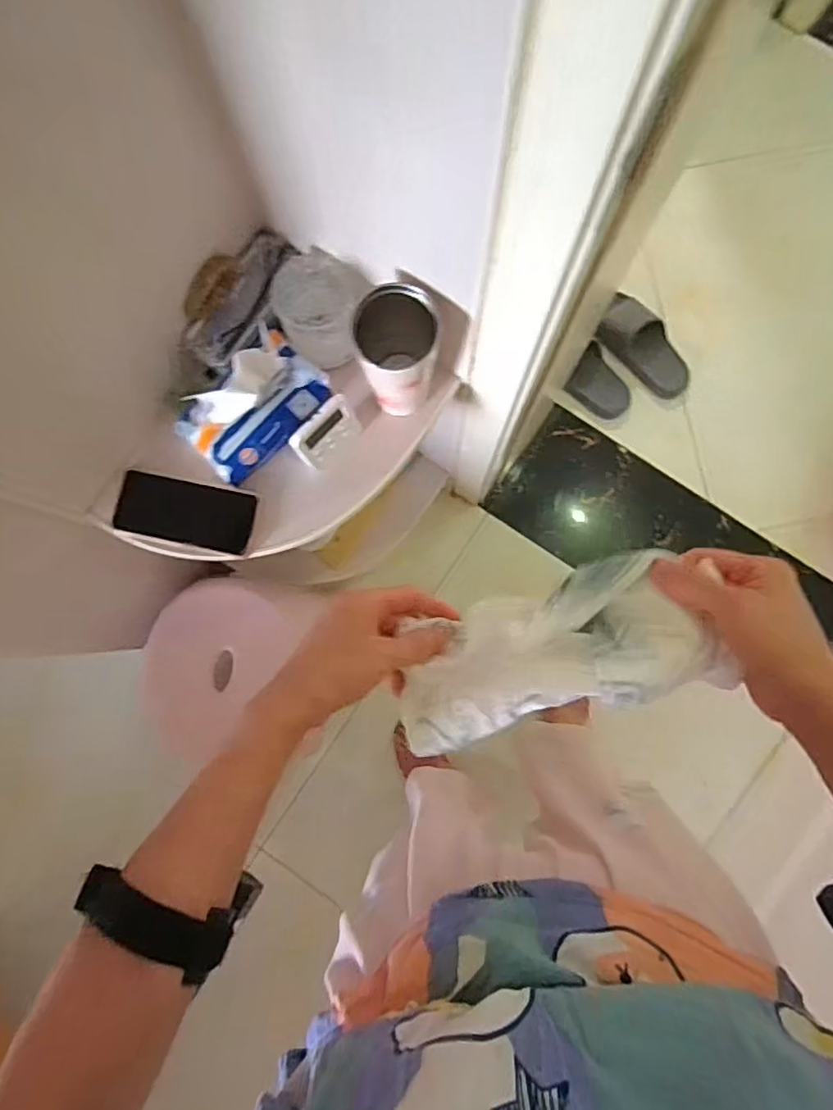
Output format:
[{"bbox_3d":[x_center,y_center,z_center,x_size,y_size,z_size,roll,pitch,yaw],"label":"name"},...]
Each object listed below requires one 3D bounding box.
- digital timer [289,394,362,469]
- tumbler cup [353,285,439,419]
[{"bbox_3d":[-0.098,-0.130,0.695,0.075,0.083,0.028,-44,85,-4],"label":"digital timer"},{"bbox_3d":[-0.018,-0.205,0.656,0.078,0.158,0.075,7,83,1],"label":"tumbler cup"}]

